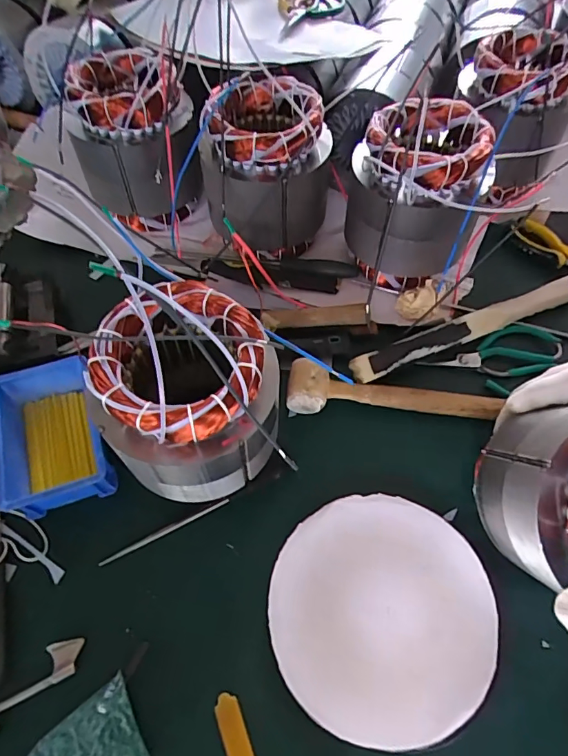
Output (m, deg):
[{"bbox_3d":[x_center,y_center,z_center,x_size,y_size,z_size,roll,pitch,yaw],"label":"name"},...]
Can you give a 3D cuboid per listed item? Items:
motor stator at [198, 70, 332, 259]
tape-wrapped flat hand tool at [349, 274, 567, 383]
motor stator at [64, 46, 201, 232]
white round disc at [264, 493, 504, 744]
[{"bbox_3d":[-0.025,-0.261,0.592,0.148,0.179,0.148,-4,61,-4],"label":"motor stator"},{"bbox_3d":[0.230,-0.064,0.554,0.328,0.027,0.030,-20,63,-13],"label":"tape-wrapped flat hand tool"},{"bbox_3d":[-0.189,-0.301,0.614,0.148,0.185,0.154,-4,61,-4],"label":"motor stator"},{"bbox_3d":[0.086,0.206,0.417,0.188,0.023,0.191,1,60,-1],"label":"white round disc"}]

